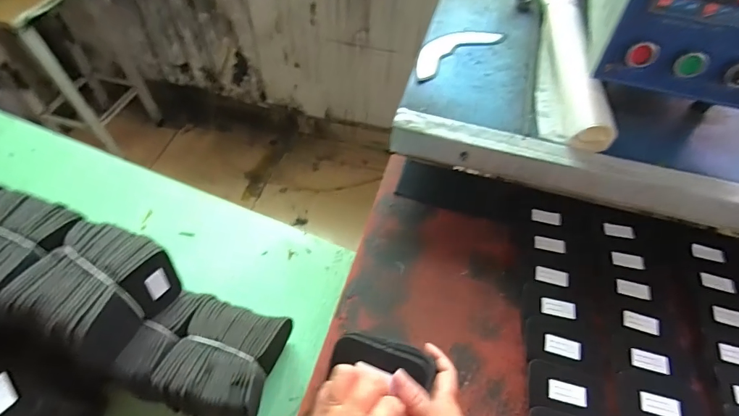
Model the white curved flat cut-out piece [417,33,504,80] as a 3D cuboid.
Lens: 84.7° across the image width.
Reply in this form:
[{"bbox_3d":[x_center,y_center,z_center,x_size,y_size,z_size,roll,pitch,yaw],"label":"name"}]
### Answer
[{"bbox_3d":[0.136,-0.268,0.678,0.197,0.008,0.069,-33,69,-24],"label":"white curved flat cut-out piece"}]

